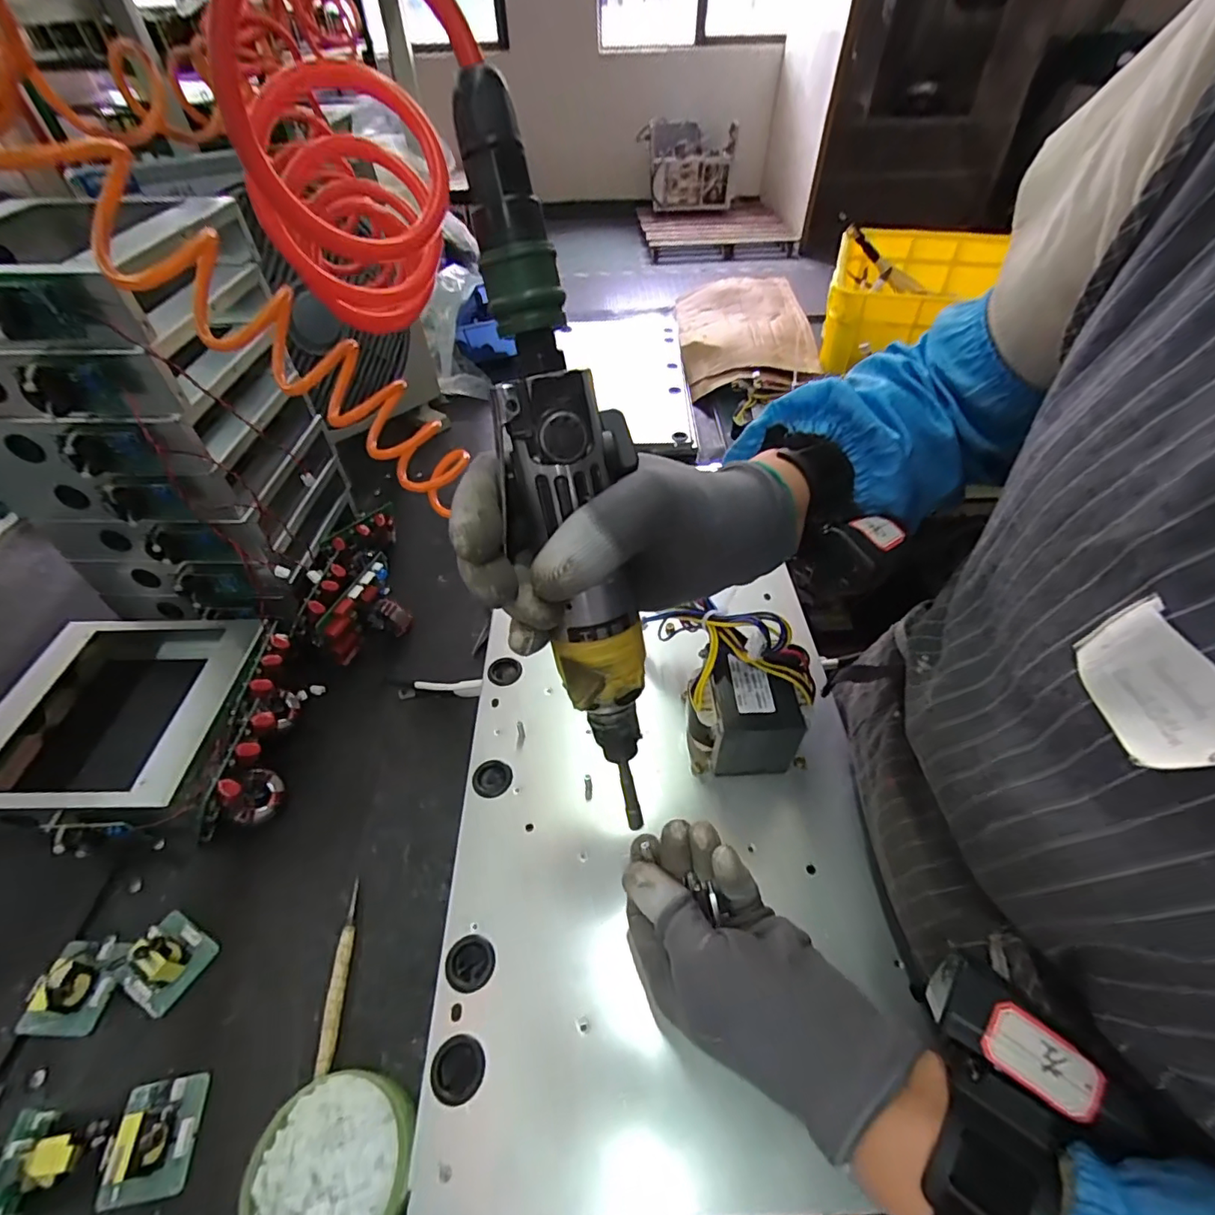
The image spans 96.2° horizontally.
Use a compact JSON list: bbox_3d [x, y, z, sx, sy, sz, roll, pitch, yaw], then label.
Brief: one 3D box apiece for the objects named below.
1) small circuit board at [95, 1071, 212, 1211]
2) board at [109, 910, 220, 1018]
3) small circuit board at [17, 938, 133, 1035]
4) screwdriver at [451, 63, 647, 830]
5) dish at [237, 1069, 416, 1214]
[{"bbox_3d":[-0.322,0.373,0.384,0.049,0.031,0.065,-8,48,-6],"label":"small circuit board"},{"bbox_3d":[-0.381,0.291,0.457,0.072,0.037,0.059,23,52,20],"label":"board"},{"bbox_3d":[-0.437,0.304,0.443,0.057,0.040,0.069,4,48,5],"label":"small circuit board"},{"bbox_3d":[-0.015,-0.041,0.227,0.046,0.272,0.041,-16,21,-13],"label":"screwdriver"},{"bbox_3d":[-0.184,0.380,0.369,0.101,0.038,0.097,-1,48,1],"label":"dish"}]

